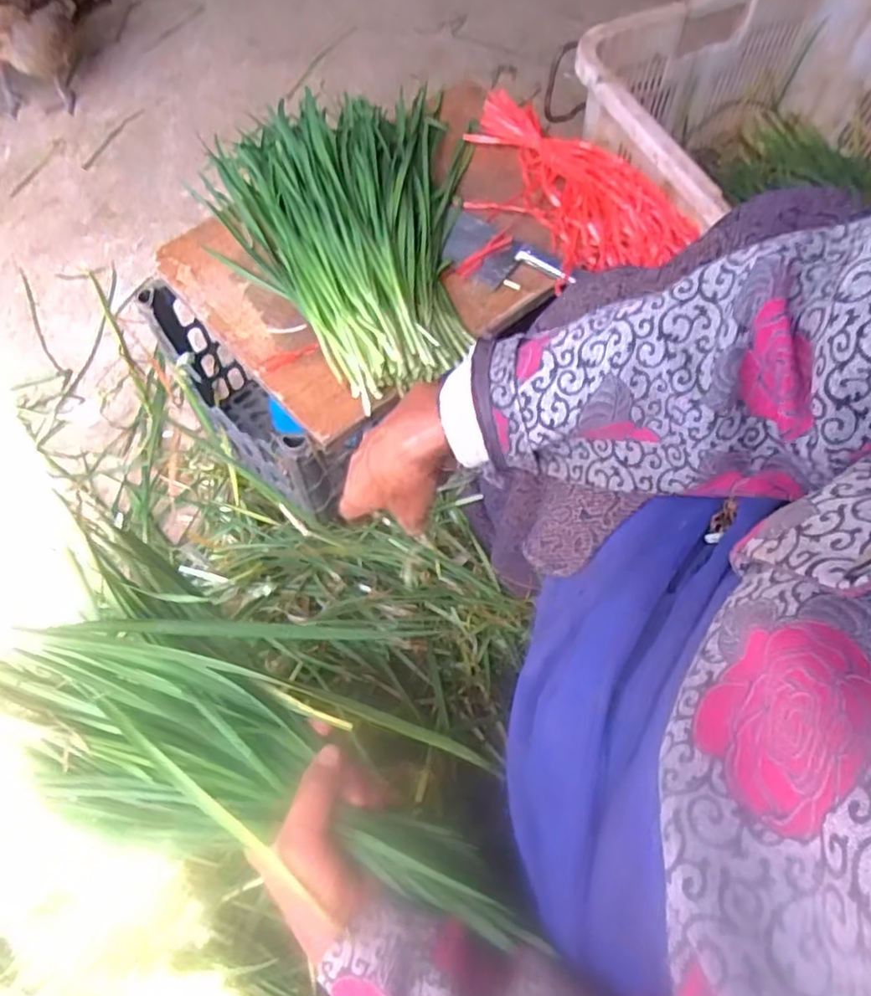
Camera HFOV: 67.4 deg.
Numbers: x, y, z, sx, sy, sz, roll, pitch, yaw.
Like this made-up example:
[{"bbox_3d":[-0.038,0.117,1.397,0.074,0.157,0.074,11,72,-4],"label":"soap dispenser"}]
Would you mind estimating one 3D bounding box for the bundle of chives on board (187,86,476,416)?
[{"bbox_3d":[-0.102,-0.320,0.748,0.296,0.070,0.473,-7,62,-6],"label":"bundle of chives on board"}]

